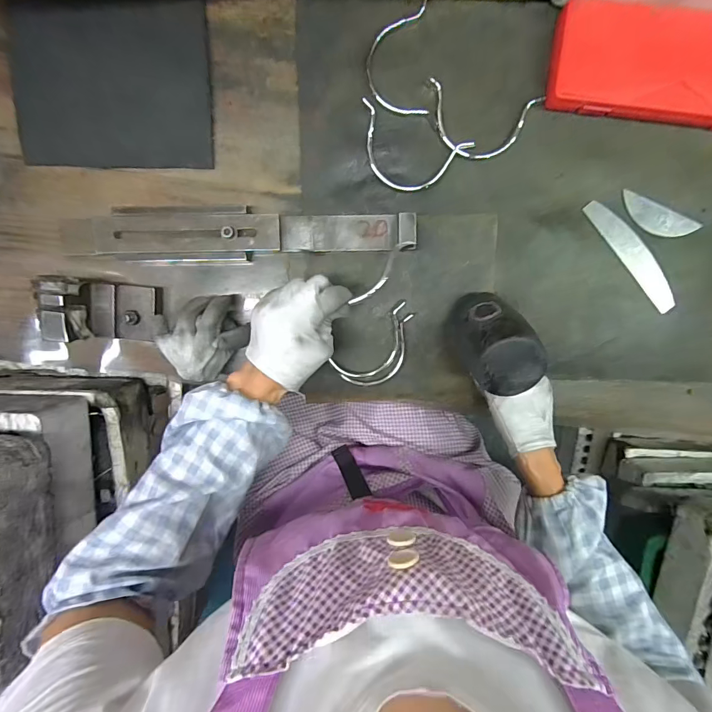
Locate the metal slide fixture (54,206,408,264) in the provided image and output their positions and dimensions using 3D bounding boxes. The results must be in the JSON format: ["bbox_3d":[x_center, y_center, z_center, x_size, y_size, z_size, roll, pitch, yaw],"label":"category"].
[{"bbox_3d":[-0.129,-0.134,0.440,0.381,0.026,0.056,0,99,0],"label":"metal slide fixture"}]

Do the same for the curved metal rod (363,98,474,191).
[{"bbox_3d":[0.055,-0.219,0.430,0.123,0.020,0.067,21,98,-4],"label":"curved metal rod"}]

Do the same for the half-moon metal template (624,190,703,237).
[{"bbox_3d":[0.346,-0.156,0.452,0.093,0.004,0.031,24,98,-4],"label":"half-moon metal template"}]

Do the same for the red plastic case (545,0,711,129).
[{"bbox_3d":[0.325,-0.296,0.410,0.243,0.032,0.095,6,99,-1],"label":"red plastic case"}]

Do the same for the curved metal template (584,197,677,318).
[{"bbox_3d":[0.322,-0.118,0.458,0.029,0.004,0.155,-41,95,11],"label":"curved metal template"}]

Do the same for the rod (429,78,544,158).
[{"bbox_3d":[0.136,-0.252,0.429,0.119,0.013,0.070,9,98,3],"label":"rod"}]

